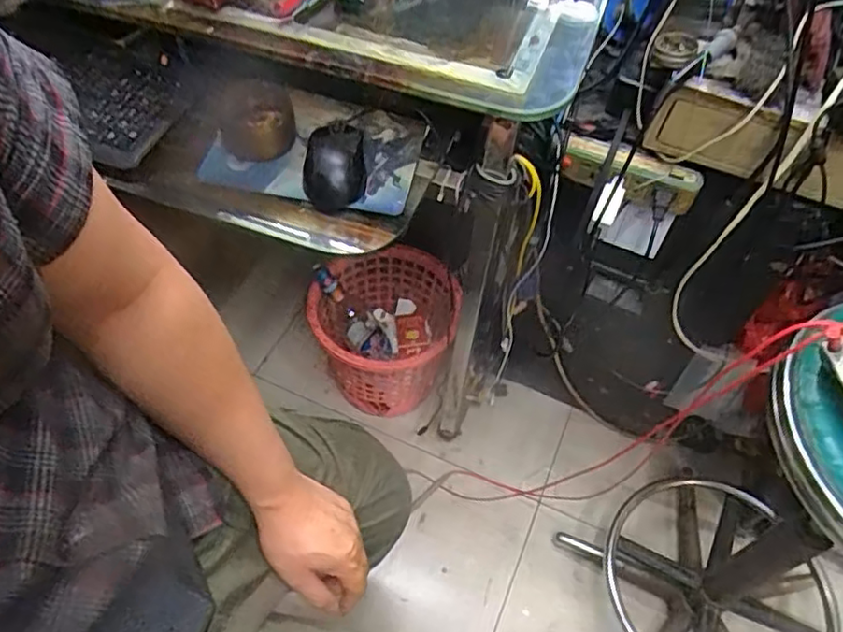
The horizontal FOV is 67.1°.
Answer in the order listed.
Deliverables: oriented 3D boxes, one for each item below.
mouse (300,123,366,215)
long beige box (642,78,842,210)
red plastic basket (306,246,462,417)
[{"bbox_3d":[-0.088,-0.151,0.651,0.067,0.038,0.090,-2,54,-4],"label":"mouse"},{"bbox_3d":[0.387,-0.168,0.651,0.284,0.097,0.040,13,55,7],"label":"long beige box"},{"bbox_3d":[-0.071,0.030,1.145,0.236,0.255,0.236,1,54,-2],"label":"red plastic basket"}]

